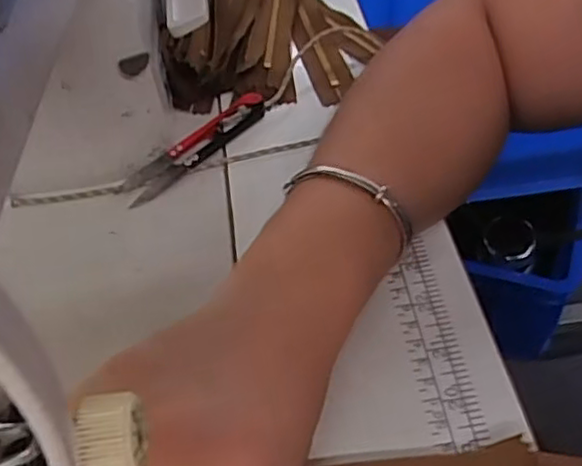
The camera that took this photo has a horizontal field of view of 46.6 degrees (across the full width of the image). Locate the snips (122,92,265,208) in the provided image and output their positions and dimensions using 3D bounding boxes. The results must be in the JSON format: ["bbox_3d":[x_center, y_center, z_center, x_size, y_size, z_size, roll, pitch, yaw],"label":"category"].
[{"bbox_3d":[-0.058,-0.054,0.411,0.104,0.016,0.022,-36,53,-25],"label":"snips"}]

